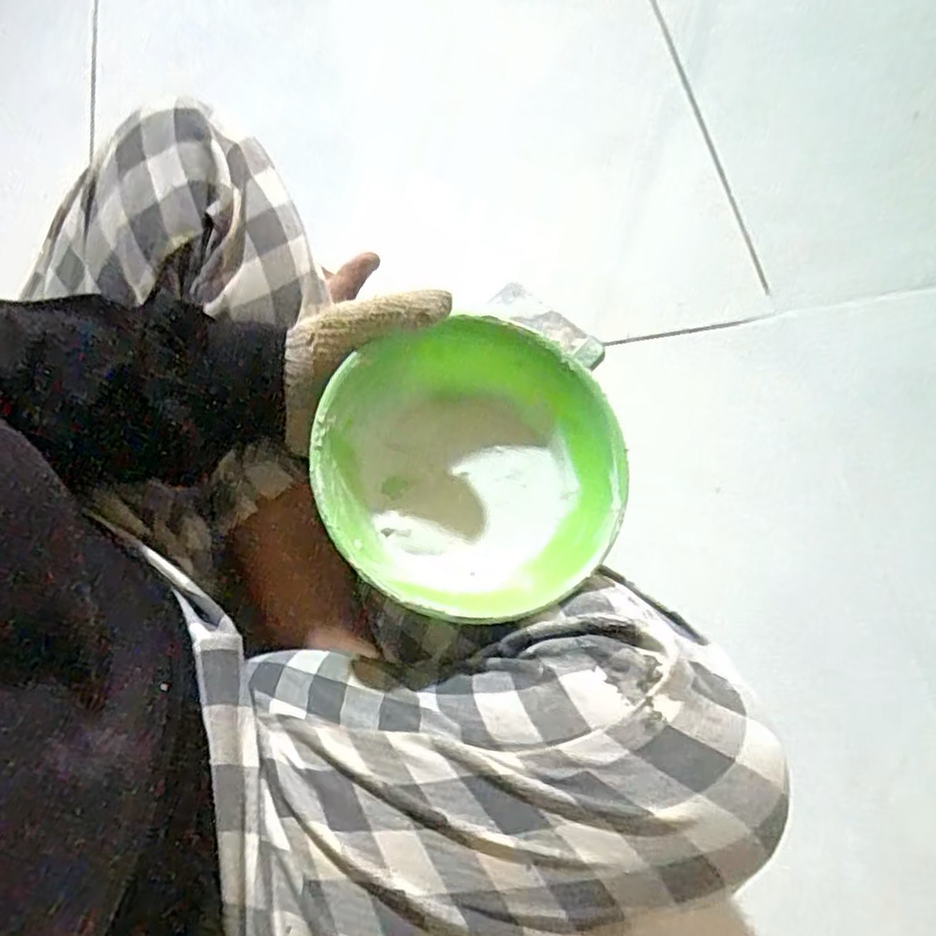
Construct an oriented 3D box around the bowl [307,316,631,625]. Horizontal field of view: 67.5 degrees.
[{"bbox_3d":[0.004,0.004,0.395,0.159,0.076,0.162,0,67,0],"label":"bowl"}]

